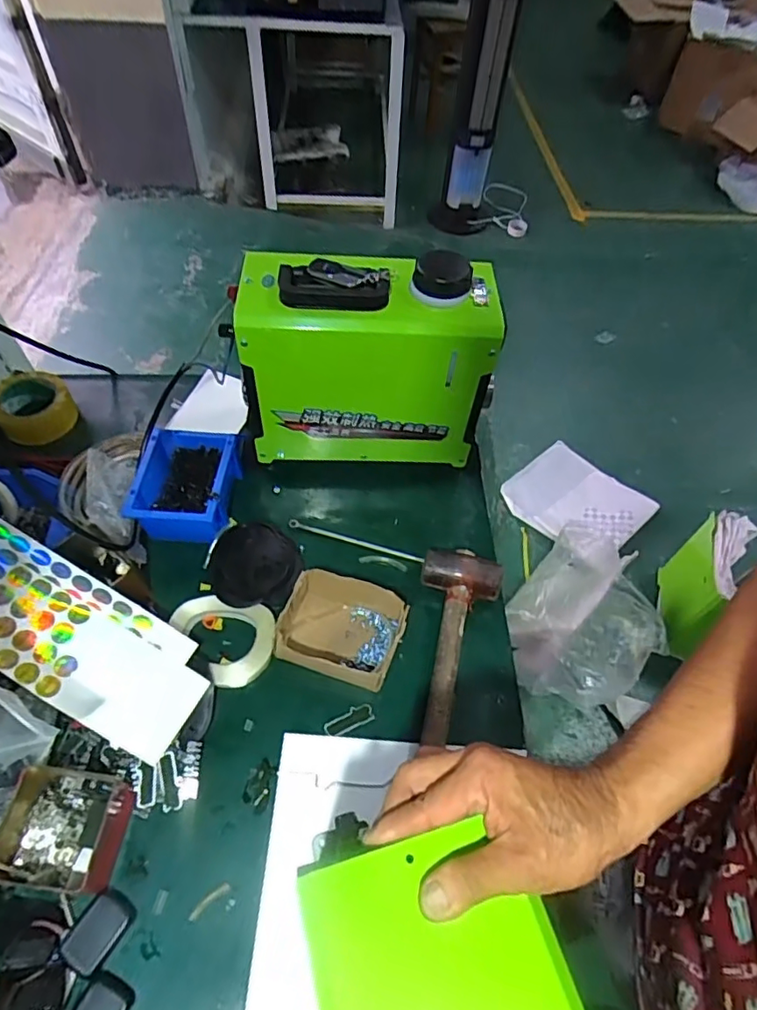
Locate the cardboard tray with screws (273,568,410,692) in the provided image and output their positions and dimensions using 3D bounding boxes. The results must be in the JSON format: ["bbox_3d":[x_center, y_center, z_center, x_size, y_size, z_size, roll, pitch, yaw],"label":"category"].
[{"bbox_3d":[-0.042,0.148,0.668,0.140,0.048,0.116,17,56,8],"label":"cardboard tray with screws"}]

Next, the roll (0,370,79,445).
[{"bbox_3d":[-0.520,-0.149,0.837,0.113,0.059,0.118,2,55,-2],"label":"roll"}]

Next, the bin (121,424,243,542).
[{"bbox_3d":[-0.255,-0.035,0.764,0.126,0.067,0.169,2,55,-2],"label":"bin"}]

